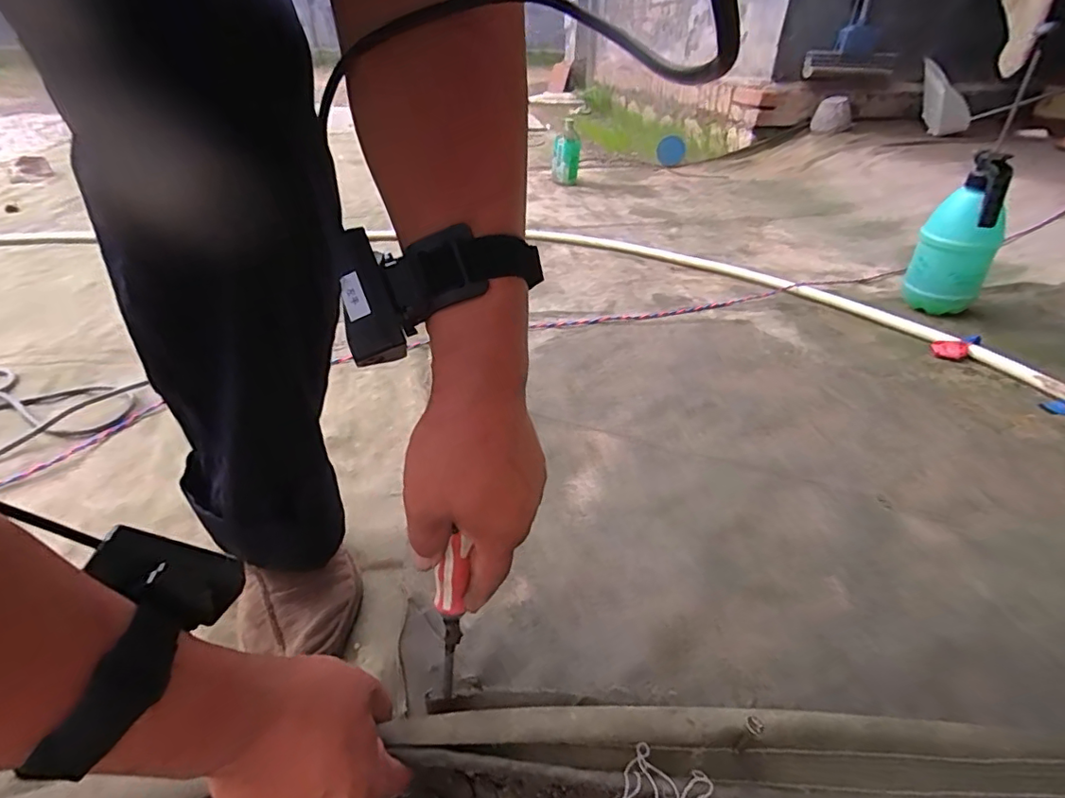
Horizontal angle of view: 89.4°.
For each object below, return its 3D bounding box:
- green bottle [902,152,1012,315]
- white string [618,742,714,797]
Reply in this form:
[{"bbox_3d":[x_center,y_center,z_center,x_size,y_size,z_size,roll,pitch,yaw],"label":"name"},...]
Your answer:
[{"bbox_3d":[0.756,-0.271,0.961,0.120,0.266,0.157,21,38,28],"label":"green bottle"},{"bbox_3d":[0.079,0.239,0.327,0.052,0.021,0.041,13,35,17],"label":"white string"}]

